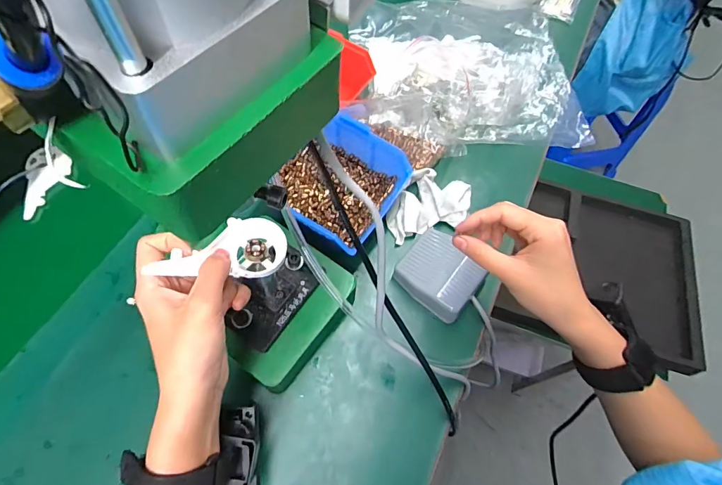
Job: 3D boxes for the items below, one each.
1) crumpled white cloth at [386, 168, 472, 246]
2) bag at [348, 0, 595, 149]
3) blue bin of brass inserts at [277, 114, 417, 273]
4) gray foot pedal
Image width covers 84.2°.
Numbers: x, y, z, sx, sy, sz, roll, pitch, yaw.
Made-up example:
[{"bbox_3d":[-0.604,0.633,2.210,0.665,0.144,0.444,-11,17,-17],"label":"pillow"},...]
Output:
[{"bbox_3d":[0.078,-0.038,0.462,0.076,0.026,0.094,28,64,11],"label":"crumpled white cloth"},{"bbox_3d":[0.160,-0.272,0.575,0.322,0.073,0.306,1,62,-3],"label":"bag"},{"bbox_3d":[-0.032,-0.061,0.437,0.139,0.068,0.140,30,64,12],"label":"blue bin of brass inserts"},{"bbox_3d":[0.085,0.031,0.422,0.081,0.032,0.074,38,66,15],"label":"gray foot pedal"}]

